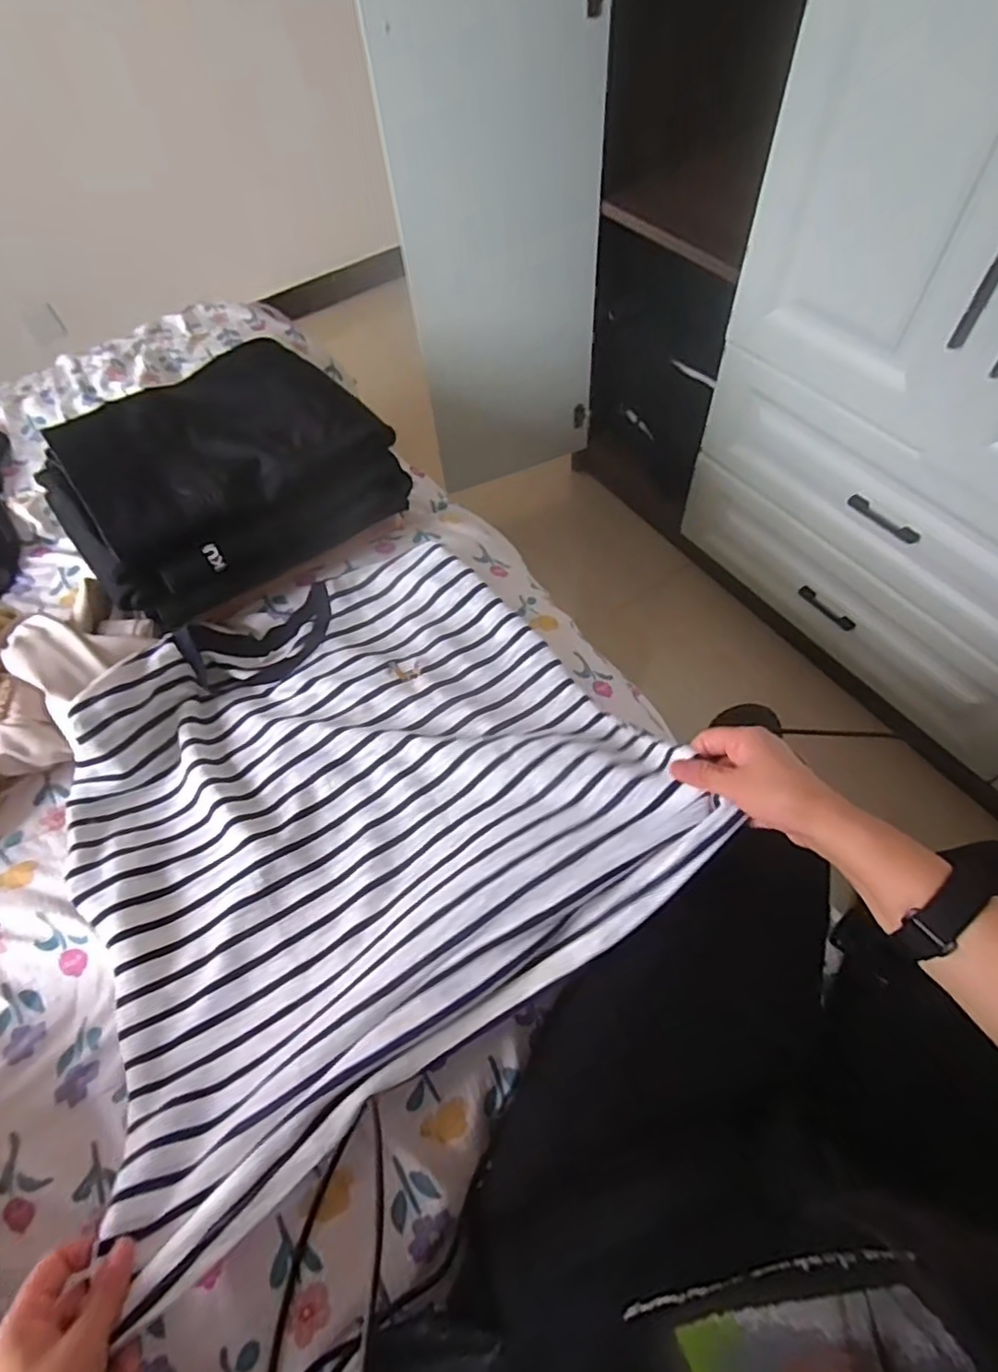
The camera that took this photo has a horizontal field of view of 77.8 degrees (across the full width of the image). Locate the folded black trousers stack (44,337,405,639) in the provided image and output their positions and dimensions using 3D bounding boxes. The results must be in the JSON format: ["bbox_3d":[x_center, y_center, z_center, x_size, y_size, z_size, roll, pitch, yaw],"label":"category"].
[{"bbox_3d":[-0.292,-0.226,0.664,0.319,0.138,0.212,-36,64,-16],"label":"folded black trousers stack"}]

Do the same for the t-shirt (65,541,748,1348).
[{"bbox_3d":[-0.139,0.087,0.552,0.484,0.086,0.481,-32,63,-14],"label":"t-shirt"}]

